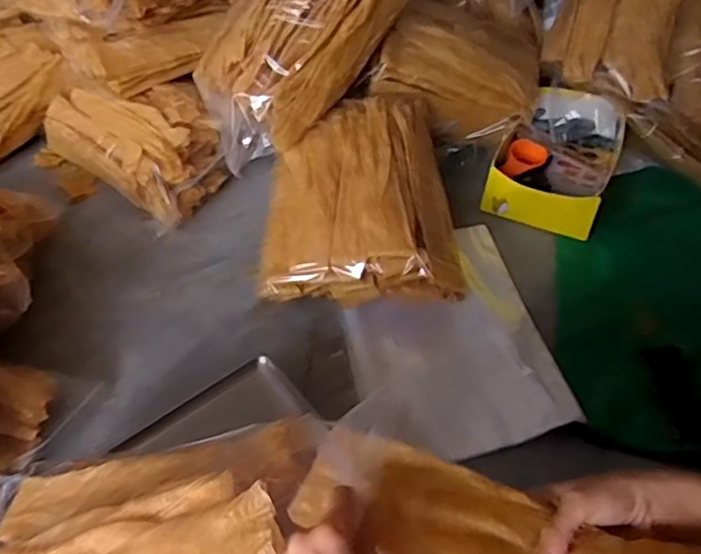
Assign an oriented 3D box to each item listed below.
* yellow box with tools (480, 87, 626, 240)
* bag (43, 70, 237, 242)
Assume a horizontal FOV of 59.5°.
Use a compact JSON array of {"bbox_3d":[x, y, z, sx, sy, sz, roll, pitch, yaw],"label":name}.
[{"bbox_3d":[0.433,-0.246,1.298,0.232,0.122,0.331,21,53,17],"label":"yellow box with tools"},{"bbox_3d":[-0.449,-0.302,1.279,0.406,0.158,0.227,34,58,25],"label":"bag"}]

